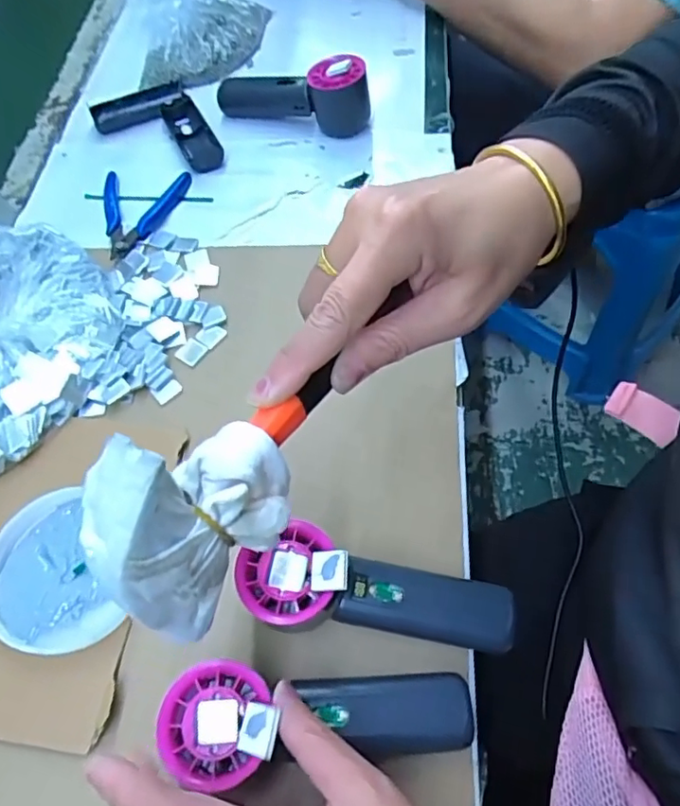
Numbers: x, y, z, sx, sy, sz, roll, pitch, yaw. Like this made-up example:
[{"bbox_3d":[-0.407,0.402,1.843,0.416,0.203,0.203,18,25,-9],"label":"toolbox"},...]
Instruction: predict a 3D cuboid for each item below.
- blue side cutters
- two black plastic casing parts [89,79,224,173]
[{"bbox_3d":[-0.184,-0.179,0.530,0.077,0.012,0.113,-6,61,0],"label":"blue side cutters"},{"bbox_3d":[-0.190,-0.280,0.588,0.099,0.015,0.157,-26,63,-11],"label":"two black plastic casing parts"}]

